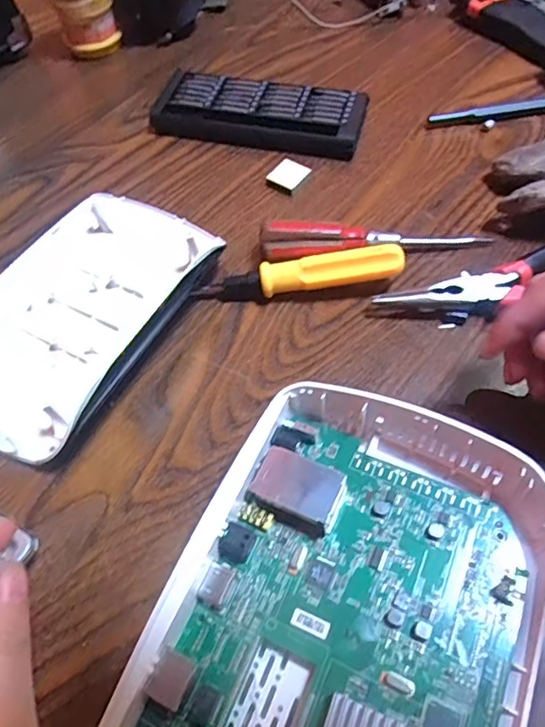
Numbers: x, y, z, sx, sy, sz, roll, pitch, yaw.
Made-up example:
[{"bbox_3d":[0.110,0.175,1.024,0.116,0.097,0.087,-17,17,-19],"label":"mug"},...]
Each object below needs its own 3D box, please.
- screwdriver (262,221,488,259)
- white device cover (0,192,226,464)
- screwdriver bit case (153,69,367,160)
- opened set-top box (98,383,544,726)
[{"bbox_3d":[0.062,-0.078,0.322,0.139,0.022,0.020,-7,58,-3],"label":"screwdriver"},{"bbox_3d":[-0.118,-0.034,0.305,0.114,0.018,0.173,27,63,17],"label":"white device cover"},{"bbox_3d":[-0.010,-0.192,0.401,0.154,0.019,0.063,14,59,9],"label":"screwdriver bit case"},{"bbox_3d":[0.030,0.102,0.204,0.142,0.040,0.181,18,60,12],"label":"opened set-top box"}]

